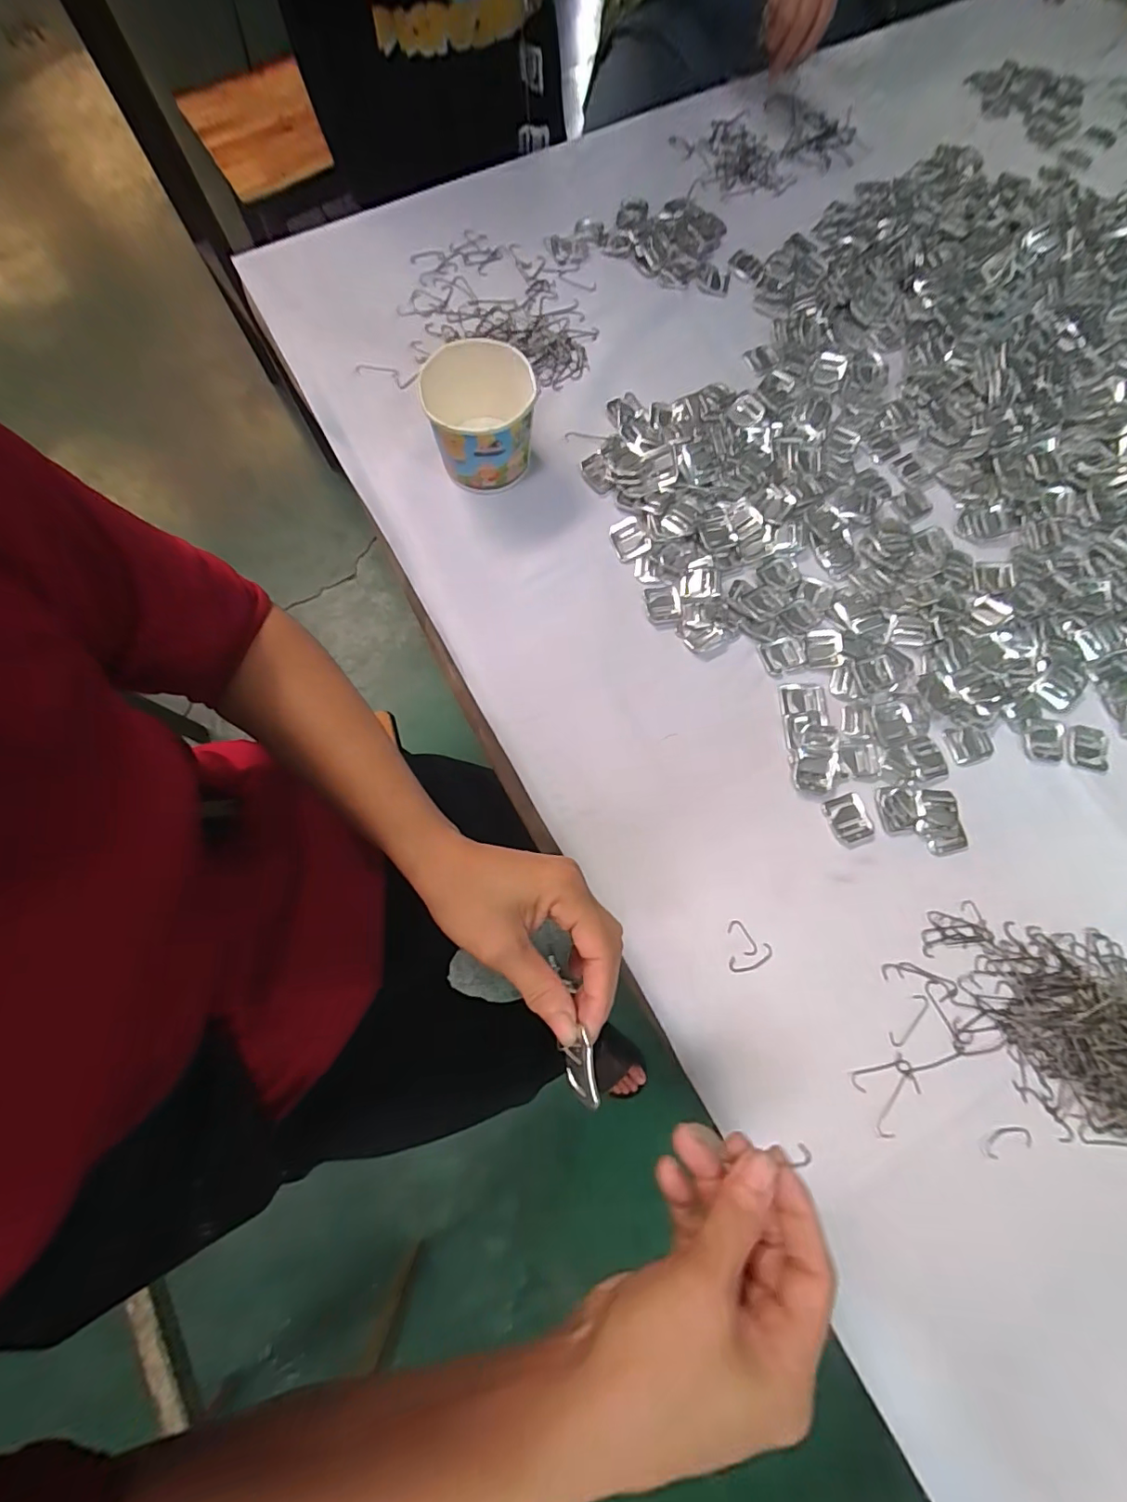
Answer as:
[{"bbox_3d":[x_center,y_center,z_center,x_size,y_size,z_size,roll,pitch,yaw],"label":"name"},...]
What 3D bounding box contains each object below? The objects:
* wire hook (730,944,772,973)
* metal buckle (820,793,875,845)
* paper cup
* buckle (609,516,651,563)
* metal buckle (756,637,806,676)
[{"bbox_3d":[0.135,0.150,0.369,0.034,0.004,0.013,-21,76,-7],"label":"wire hook"},{"bbox_3d":[0.219,0.052,0.396,0.029,0.005,0.036,-20,76,-7],"label":"metal buckle"},{"bbox_3d":[-0.070,-0.286,0.441,0.086,0.077,0.092,0,75,-2],"label":"paper cup"},{"bbox_3d":[0.058,-0.187,0.457,0.029,0.011,0.037,-22,76,-8],"label":"buckle"},{"bbox_3d":[0.184,-0.080,0.433,0.035,0.004,0.028,-18,76,-7],"label":"metal buckle"}]

